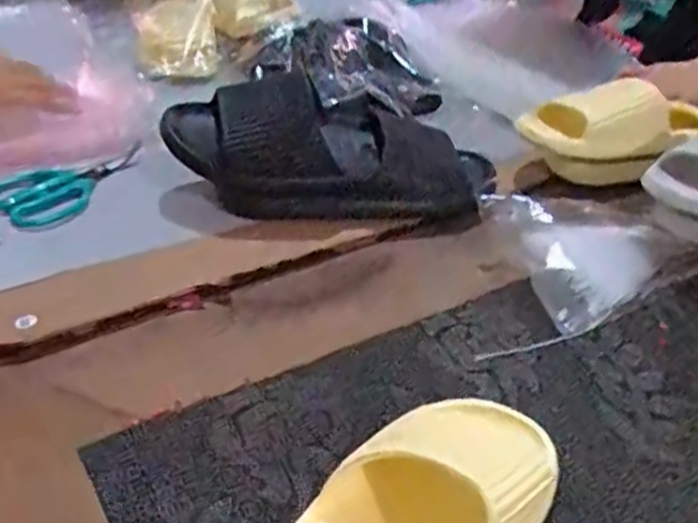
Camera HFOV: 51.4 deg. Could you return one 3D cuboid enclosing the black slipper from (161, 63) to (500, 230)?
[{"bbox_3d":[-0.013,-0.105,0.669,0.290,0.104,0.137,3,37,-1],"label":"black slipper"}]

